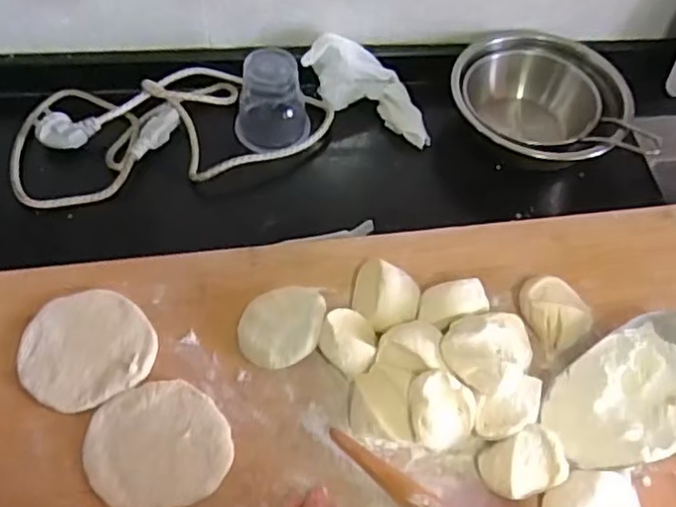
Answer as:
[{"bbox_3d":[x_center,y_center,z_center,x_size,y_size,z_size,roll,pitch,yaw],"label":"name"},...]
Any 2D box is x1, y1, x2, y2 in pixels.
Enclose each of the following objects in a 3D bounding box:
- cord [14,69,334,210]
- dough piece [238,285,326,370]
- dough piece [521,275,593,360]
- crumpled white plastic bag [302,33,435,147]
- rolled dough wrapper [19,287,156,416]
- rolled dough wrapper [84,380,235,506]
[{"bbox_3d":[-0.157,-0.121,0.640,0.298,0.037,0.141,-5,57,-8],"label":"cord"},{"bbox_3d":[-0.044,0.055,0.515,0.063,0.028,0.064,10,56,2],"label":"dough piece"},{"bbox_3d":[0.176,0.048,0.535,0.047,0.035,0.055,-26,62,-20],"label":"dough piece"},{"bbox_3d":[0.039,-0.169,0.661,0.141,0.067,0.056,27,63,12],"label":"crumpled white plastic bag"},{"bbox_3d":[-0.192,0.070,0.505,0.094,0.004,0.093,2,57,-3],"label":"rolled dough wrapper"},{"bbox_3d":[-0.128,0.136,0.471,0.093,0.005,0.091,2,57,-3],"label":"rolled dough wrapper"}]

